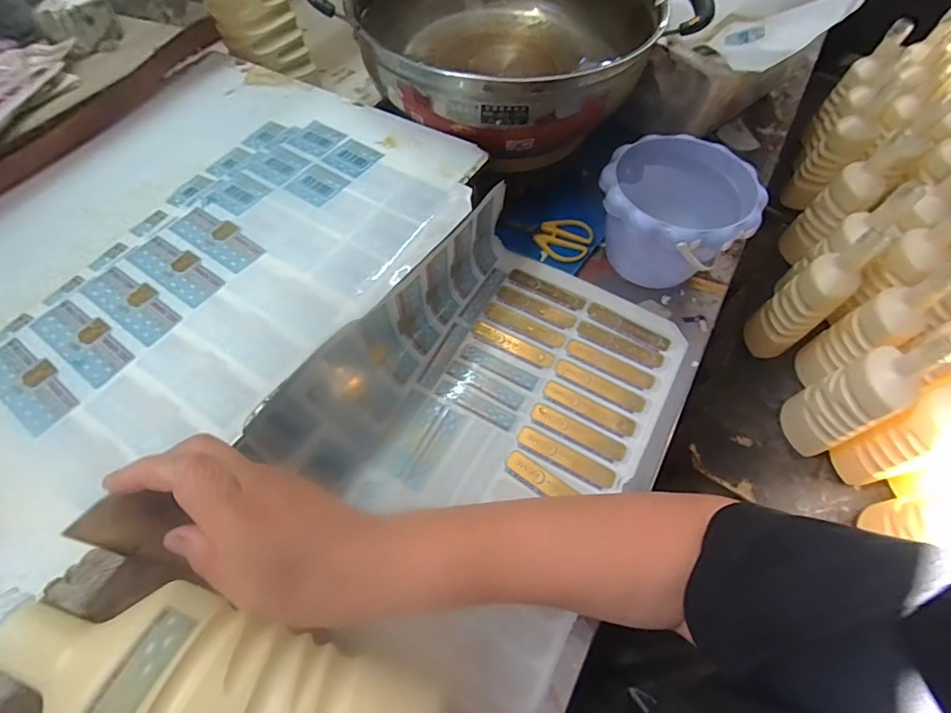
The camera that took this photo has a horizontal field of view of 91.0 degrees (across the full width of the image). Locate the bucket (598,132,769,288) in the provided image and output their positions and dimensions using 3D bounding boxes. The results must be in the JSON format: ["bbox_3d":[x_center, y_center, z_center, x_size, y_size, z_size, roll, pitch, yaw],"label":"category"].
[{"bbox_3d":[0.216,-0.154,0.518,0.153,0.113,0.162,2,61,-3],"label":"bucket"}]

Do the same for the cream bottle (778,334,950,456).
[{"bbox_3d":[0.517,0.050,0.626,0.074,0.254,0.080,-25,65,-17],"label":"cream bottle"}]

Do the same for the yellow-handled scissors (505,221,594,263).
[{"bbox_3d":[0.088,-0.143,0.563,0.101,0.017,0.051,12,61,3],"label":"yellow-handled scissors"}]

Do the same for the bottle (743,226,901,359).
[{"bbox_3d":[0.485,-0.081,0.686,0.069,0.237,0.073,-35,68,-21],"label":"bottle"}]

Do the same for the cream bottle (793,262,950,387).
[{"bbox_3d":[0.553,-0.034,0.661,0.059,0.240,0.070,-31,66,-16],"label":"cream bottle"}]

